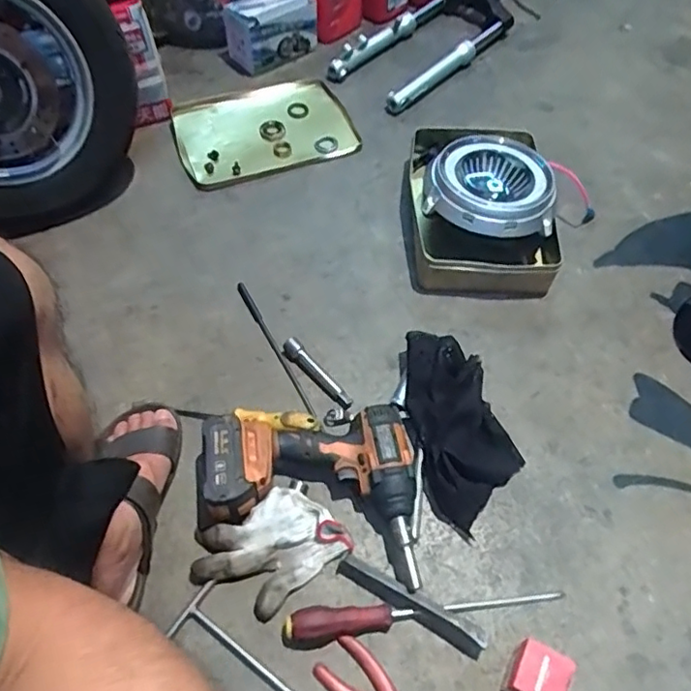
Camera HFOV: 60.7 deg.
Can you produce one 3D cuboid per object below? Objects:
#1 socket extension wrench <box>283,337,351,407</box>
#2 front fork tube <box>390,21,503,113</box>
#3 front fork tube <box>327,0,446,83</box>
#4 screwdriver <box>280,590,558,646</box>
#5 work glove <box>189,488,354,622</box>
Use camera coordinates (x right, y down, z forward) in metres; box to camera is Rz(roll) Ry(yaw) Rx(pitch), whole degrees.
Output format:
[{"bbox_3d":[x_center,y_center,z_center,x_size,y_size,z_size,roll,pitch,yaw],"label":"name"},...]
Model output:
[{"bbox_3d":[-0.039,0.037,0.790,0.023,0.018,0.123,-36,66,-22],"label":"socket extension wrench"},{"bbox_3d":[0.206,-0.545,1.137,0.037,0.039,0.371,38,64,20],"label":"front fork tube"},{"bbox_3d":[0.086,-0.617,1.158,0.034,0.044,0.351,36,63,18],"label":"front fork tube"},{"bbox_3d":[0.087,0.283,0.630,0.301,0.027,0.030,-5,58,-5],"label":"screwdriver"},{"bbox_3d":[-0.085,0.222,0.656,0.164,0.041,0.119,-33,65,-21],"label":"work glove"}]

